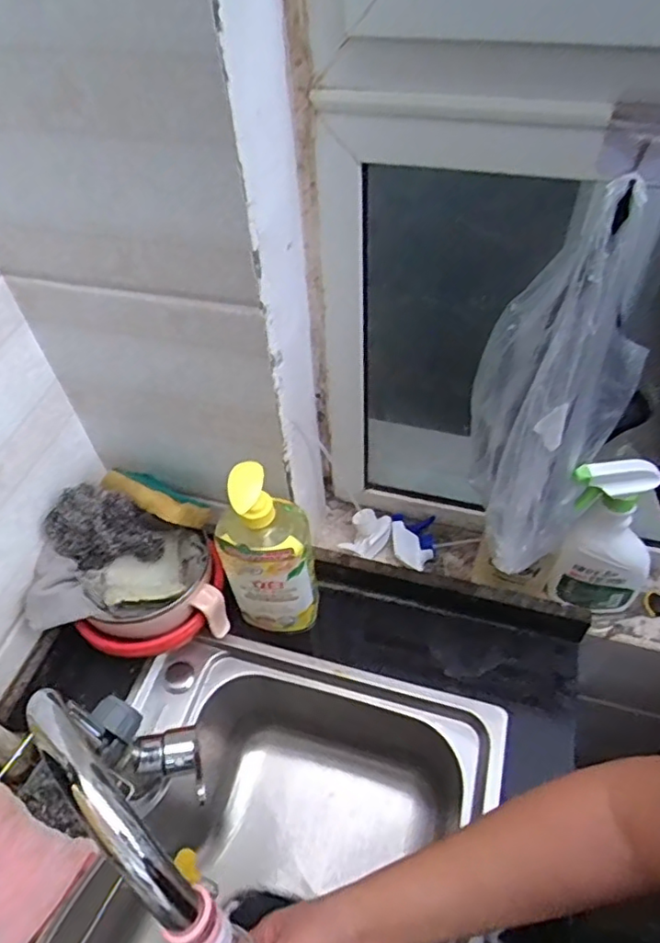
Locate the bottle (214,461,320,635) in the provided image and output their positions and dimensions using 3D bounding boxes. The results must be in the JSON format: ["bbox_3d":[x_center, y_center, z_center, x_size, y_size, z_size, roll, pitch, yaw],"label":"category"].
[{"bbox_3d":[-0.065,0.093,0.642,0.097,0.257,0.069,-13,52,-7],"label":"bottle"}]

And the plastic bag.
[{"bbox_3d":[0.204,-0.066,0.548,0.134,0.323,0.145,-20,53,-12],"label":"plastic bag"}]

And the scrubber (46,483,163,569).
[{"bbox_3d":[-0.255,0.067,0.671,0.112,0.100,0.054,-15,52,-8],"label":"scrubber"}]

